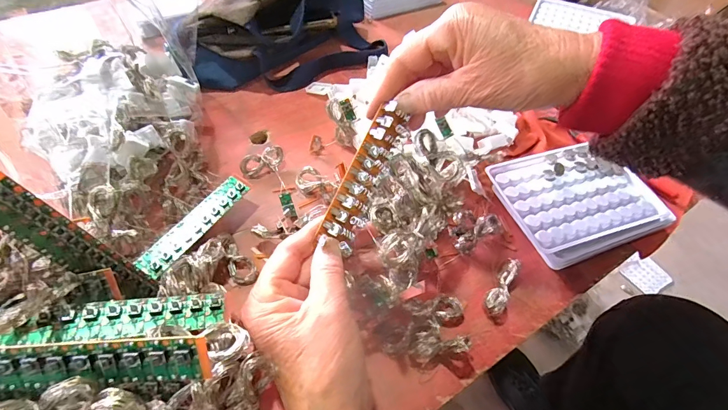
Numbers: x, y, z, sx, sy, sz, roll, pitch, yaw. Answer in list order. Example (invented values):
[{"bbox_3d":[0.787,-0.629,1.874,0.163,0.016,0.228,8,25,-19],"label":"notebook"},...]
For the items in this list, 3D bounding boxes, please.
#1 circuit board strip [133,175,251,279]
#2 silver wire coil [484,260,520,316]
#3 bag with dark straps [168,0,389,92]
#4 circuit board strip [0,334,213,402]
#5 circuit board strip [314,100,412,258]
[{"bbox_3d":[-0.135,0.014,0.305,0.022,0.006,0.103,34,61,5],"label":"circuit board strip"},{"bbox_3d":[0.107,0.062,0.294,0.014,0.017,0.048,26,57,17],"label":"silver wire coil"},{"bbox_3d":[-0.099,-0.214,0.447,0.247,0.087,0.128,-31,60,-22],"label":"bag with dark straps"},{"bbox_3d":[-0.128,0.070,0.156,0.126,0.027,0.005,-3,18,-2],"label":"circuit board strip"},{"bbox_3d":[0.001,-0.020,0.253,0.024,0.014,0.101,22,81,18],"label":"circuit board strip"}]

